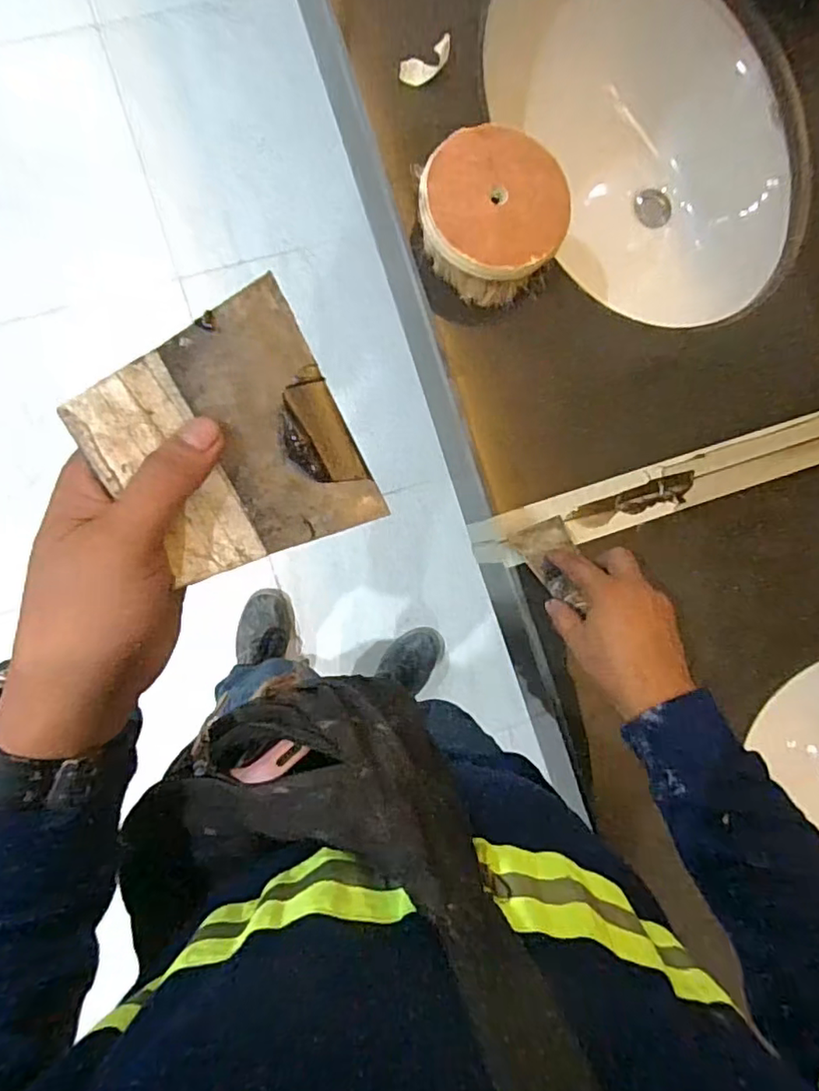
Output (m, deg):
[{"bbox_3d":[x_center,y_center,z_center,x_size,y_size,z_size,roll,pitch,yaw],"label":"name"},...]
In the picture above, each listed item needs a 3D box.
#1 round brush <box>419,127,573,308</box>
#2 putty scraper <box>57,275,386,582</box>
[{"bbox_3d":[0.076,-0.304,0.538,0.129,0.053,0.137,0,88,-7],"label":"round brush"},{"bbox_3d":[-0.073,-0.040,0.247,0.096,0.007,0.104,-31,106,-13],"label":"putty scraper"}]

